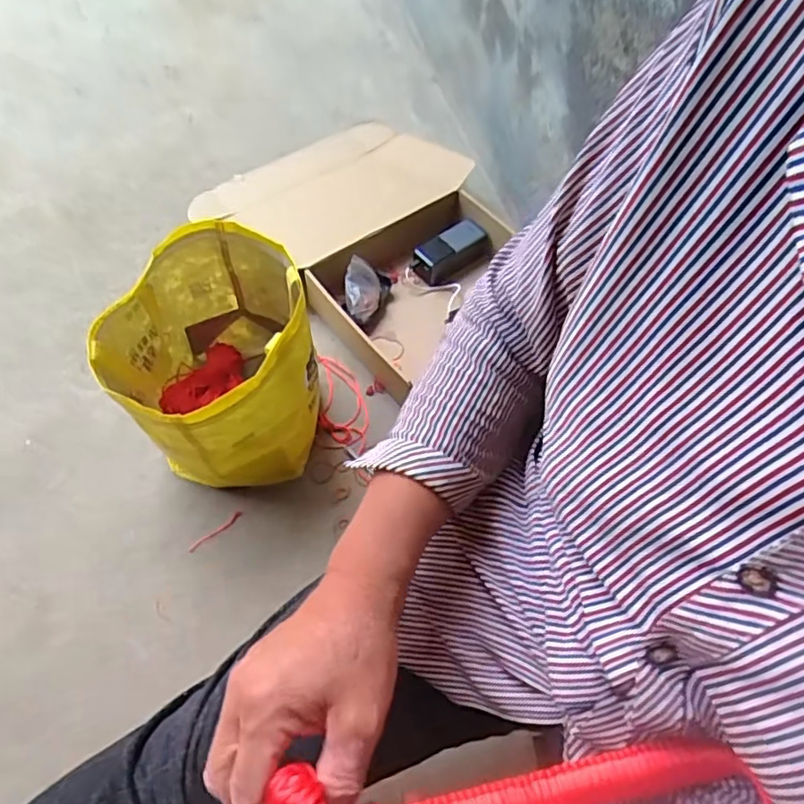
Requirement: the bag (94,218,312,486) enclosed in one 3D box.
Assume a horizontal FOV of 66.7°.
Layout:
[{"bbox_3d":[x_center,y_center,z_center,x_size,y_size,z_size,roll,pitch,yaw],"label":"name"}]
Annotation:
[{"bbox_3d":[-0.232,-0.040,0.778,0.231,0.248,0.249,-13,61,-11],"label":"bag"}]

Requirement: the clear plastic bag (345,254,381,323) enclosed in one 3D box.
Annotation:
[{"bbox_3d":[-0.061,-0.174,0.947,0.054,0.052,0.086,3,59,-2],"label":"clear plastic bag"}]

